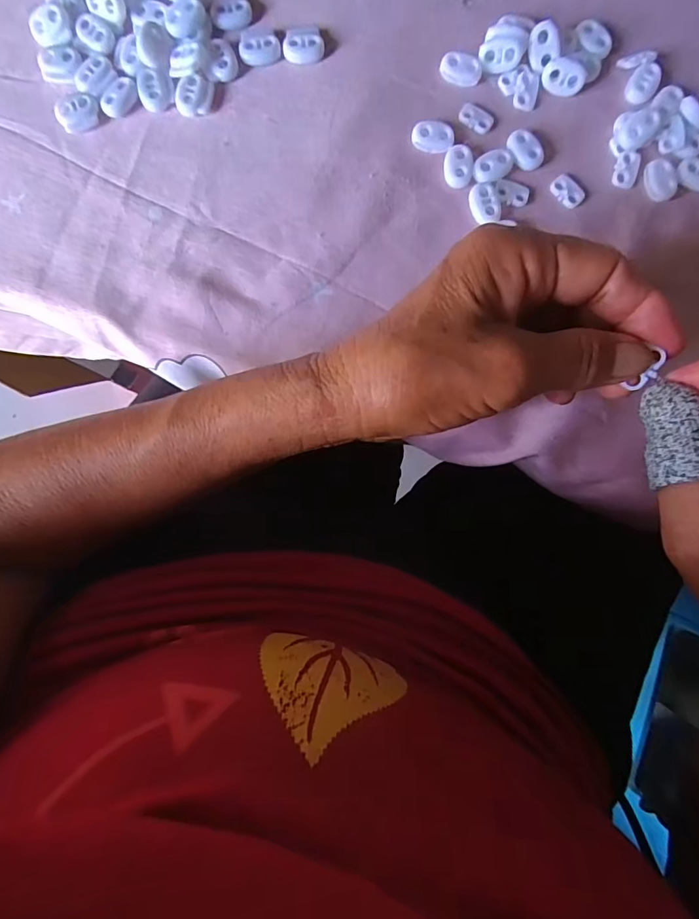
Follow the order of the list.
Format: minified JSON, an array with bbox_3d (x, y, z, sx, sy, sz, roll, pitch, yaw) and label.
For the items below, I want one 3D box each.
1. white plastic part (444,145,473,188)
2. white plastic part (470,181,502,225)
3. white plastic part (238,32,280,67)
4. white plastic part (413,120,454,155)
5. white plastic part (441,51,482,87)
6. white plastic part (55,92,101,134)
[{"bbox_3d":[0.059,-0.157,0.251,0.015,0.004,0.021,1,87,0],"label":"white plastic part"},{"bbox_3d":[0.072,-0.137,0.250,0.015,0.004,0.021,-7,87,0],"label":"white plastic part"},{"bbox_3d":[-0.049,-0.225,0.255,0.022,0.004,0.017,-4,87,0],"label":"white plastic part"},{"bbox_3d":[0.045,-0.173,0.252,0.022,0.006,0.013,10,87,1],"label":"white plastic part"},{"bbox_3d":[0.061,-0.212,0.254,0.022,0.005,0.014,18,88,1],"label":"white plastic part"},{"bbox_3d":[-0.146,-0.188,0.252,0.022,0.004,0.020,-27,88,-1],"label":"white plastic part"}]

